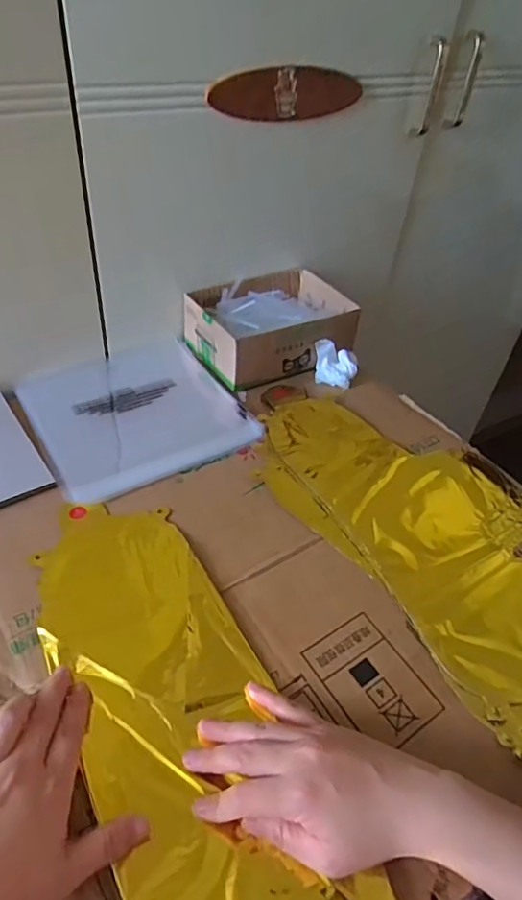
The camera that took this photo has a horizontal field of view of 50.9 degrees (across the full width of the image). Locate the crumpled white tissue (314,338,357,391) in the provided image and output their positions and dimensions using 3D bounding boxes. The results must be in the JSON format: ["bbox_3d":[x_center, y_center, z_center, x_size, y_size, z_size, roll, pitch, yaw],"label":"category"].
[{"bbox_3d":[0.090,-0.105,0.660,0.052,0.043,0.041,9,43,2],"label":"crumpled white tissue"}]

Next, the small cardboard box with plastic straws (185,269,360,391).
[{"bbox_3d":[0.011,-0.157,0.686,0.190,0.065,0.141,-19,49,-25],"label":"small cardboard box with plastic straws"}]

